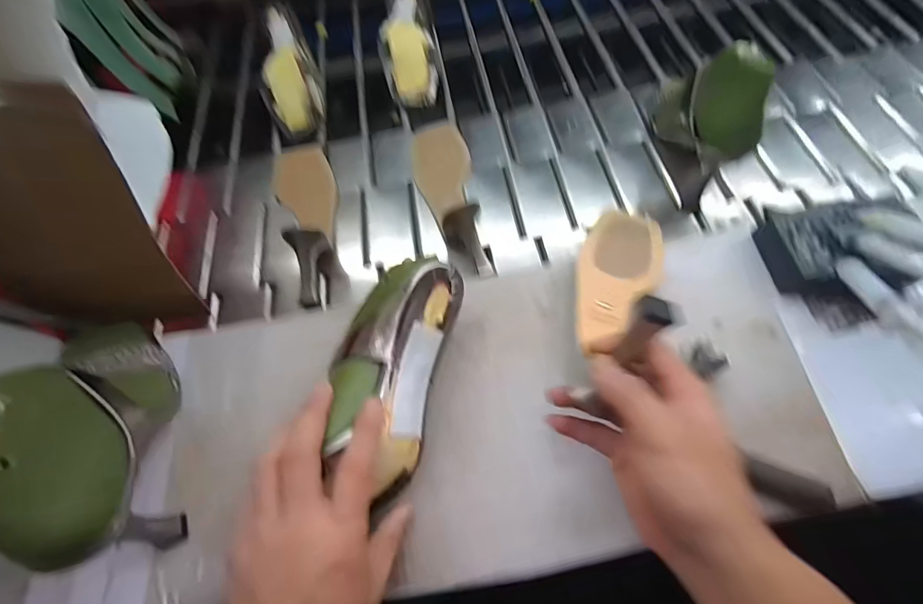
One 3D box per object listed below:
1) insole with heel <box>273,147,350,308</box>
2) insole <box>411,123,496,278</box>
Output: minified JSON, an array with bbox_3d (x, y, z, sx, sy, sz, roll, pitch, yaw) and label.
[{"bbox_3d":[-0.189,-0.121,0.527,0.073,0.061,0.258,-21,62,-7],"label":"insole with heel"},{"bbox_3d":[-0.019,-0.147,0.532,0.074,0.053,0.274,-10,61,-1],"label":"insole"}]

